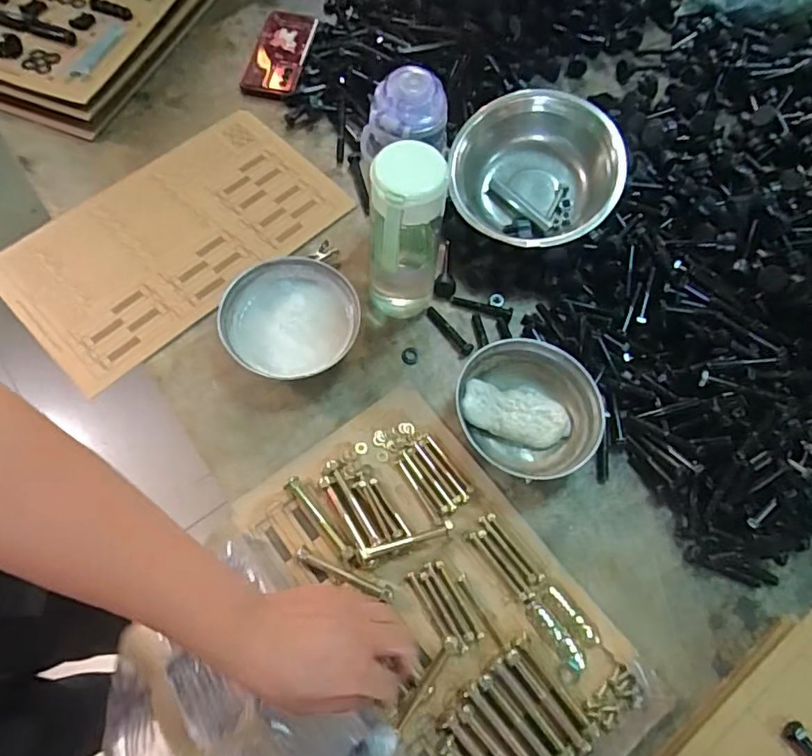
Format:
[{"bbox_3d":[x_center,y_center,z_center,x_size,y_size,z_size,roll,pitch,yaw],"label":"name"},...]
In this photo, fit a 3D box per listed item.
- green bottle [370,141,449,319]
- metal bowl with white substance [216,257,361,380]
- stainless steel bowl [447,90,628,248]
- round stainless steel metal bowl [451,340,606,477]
[{"bbox_3d":[0.000,-0.134,0.571,0.072,0.203,0.069,2,64,-2],"label":"green bottle"},{"bbox_3d":[-0.126,-0.060,0.618,0.146,0.046,0.145,1,66,-3],"label":"metal bowl with white substance"},{"bbox_3d":[0.157,-0.243,0.670,0.197,0.085,0.197,-2,72,5],"label":"stainless steel bowl"},{"bbox_3d":[0.130,0.031,0.588,0.145,0.046,0.134,1,66,-3],"label":"round stainless steel metal bowl"}]

